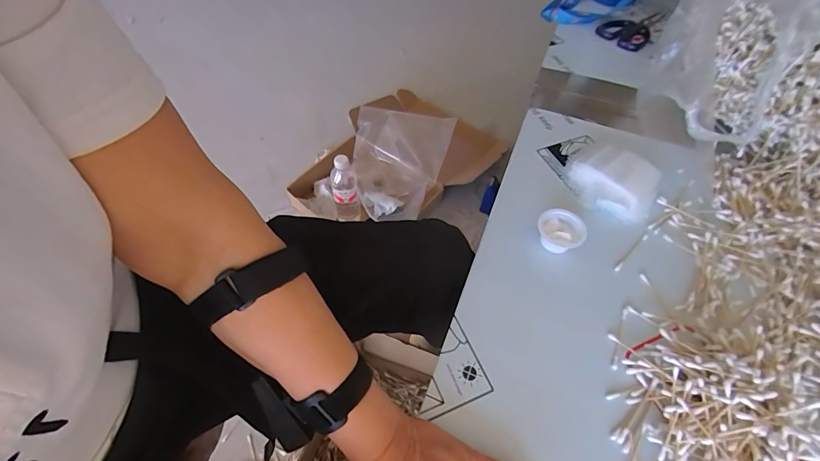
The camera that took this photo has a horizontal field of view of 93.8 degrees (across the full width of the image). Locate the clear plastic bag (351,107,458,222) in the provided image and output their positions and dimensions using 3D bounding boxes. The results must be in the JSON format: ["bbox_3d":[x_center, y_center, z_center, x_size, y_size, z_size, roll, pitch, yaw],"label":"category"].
[{"bbox_3d":[-0.044,-0.193,1.069,0.278,0.139,0.273,16,57,9],"label":"clear plastic bag"}]

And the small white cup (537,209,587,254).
[{"bbox_3d":[0.180,0.001,0.460,0.053,0.029,0.047,29,61,19],"label":"small white cup"}]

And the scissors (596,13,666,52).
[{"bbox_3d":[0.435,-0.404,0.756,0.090,0.013,0.139,35,62,20],"label":"scissors"}]

